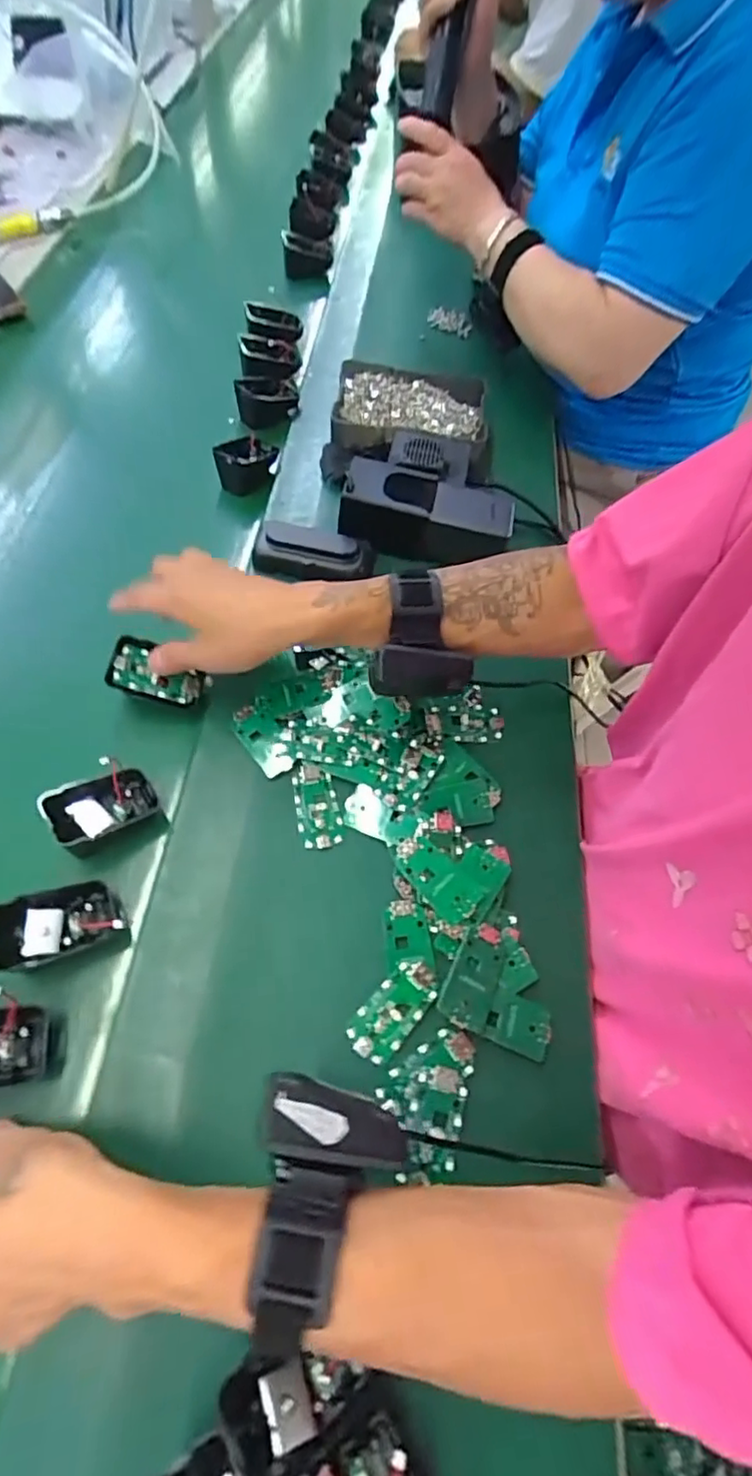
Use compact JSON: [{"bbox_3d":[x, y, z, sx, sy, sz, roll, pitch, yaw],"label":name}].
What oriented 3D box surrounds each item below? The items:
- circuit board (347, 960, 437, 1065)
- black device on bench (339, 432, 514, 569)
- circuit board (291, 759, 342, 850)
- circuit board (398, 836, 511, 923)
[{"bbox_3d":[0.011,0.169,0.373,0.031,0.006,0.063,39,67,18],"label":"circuit board"},{"bbox_3d":[0.047,-0.235,0.570,0.150,0.064,0.115,3,61,0],"label":"black device on bench"},{"bbox_3d":[-0.043,0.048,0.440,0.031,0.009,0.066,-9,62,-6],"label":"circuit board"},{"bbox_3d":[0.056,0.086,0.415,0.065,0.012,0.065,-36,68,-19],"label":"circuit board"}]

